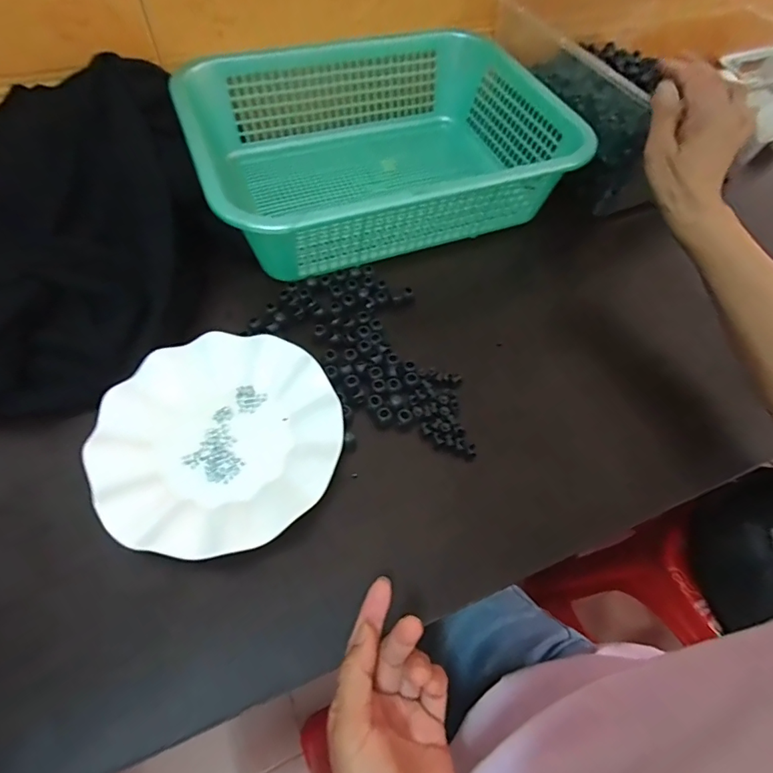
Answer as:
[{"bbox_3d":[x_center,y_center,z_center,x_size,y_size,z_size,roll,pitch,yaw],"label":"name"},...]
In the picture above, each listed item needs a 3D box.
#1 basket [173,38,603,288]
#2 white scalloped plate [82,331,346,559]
[{"bbox_3d":[-0.012,-0.264,0.515,0.380,0.101,0.289,-20,60,-16],"label":"basket"},{"bbox_3d":[-0.129,0.039,0.366,0.180,0.024,0.179,2,57,-3],"label":"white scalloped plate"}]

